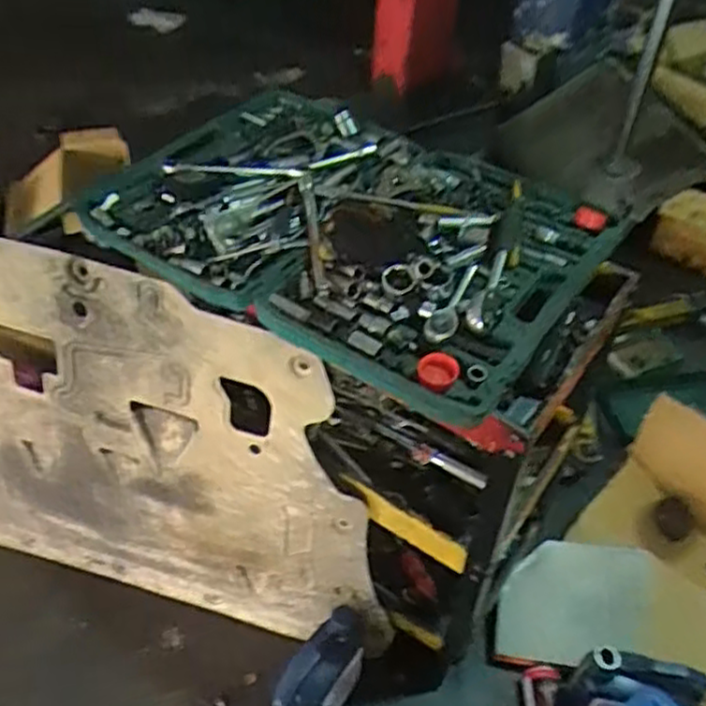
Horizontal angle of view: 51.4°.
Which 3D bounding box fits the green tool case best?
[{"bbox_3d":[-0.012,-0.193,1.017,0.697,0.095,0.451,26,49,21],"label":"green tool case"}]

